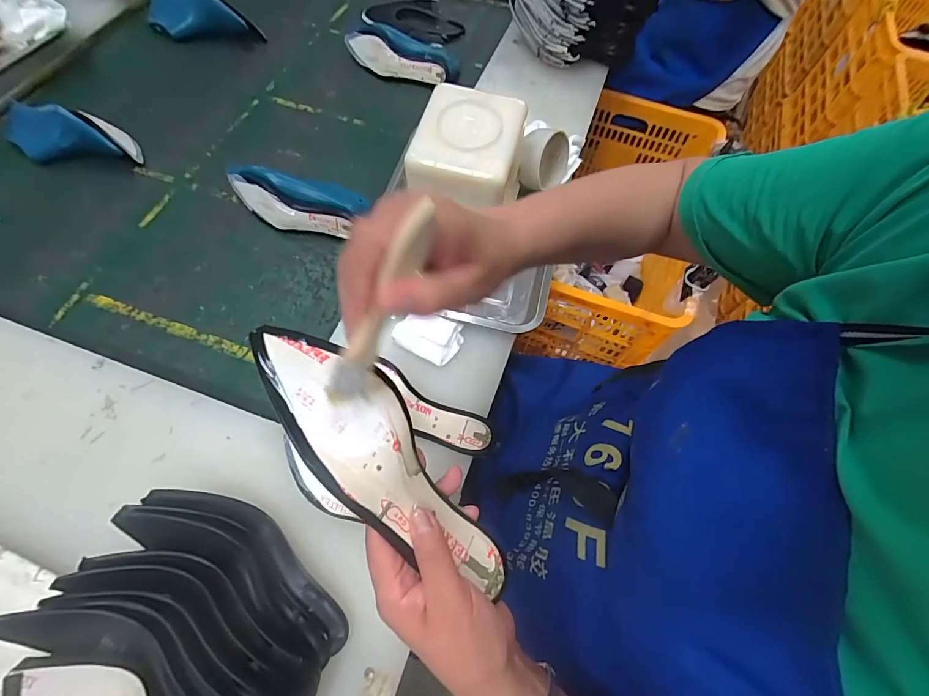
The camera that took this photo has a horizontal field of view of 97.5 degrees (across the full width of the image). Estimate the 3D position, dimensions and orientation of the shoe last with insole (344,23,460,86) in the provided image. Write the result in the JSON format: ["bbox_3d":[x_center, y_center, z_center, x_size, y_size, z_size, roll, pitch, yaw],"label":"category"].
[{"bbox_3d":[-0.142,-0.640,0.882,0.260,0.074,0.075,20,66,7],"label":"shoe last with insole"}]

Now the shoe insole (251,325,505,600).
[{"bbox_3d":[-0.051,0.075,0.268,0.065,0.044,0.231,-43,96,-19],"label":"shoe insole"}]

